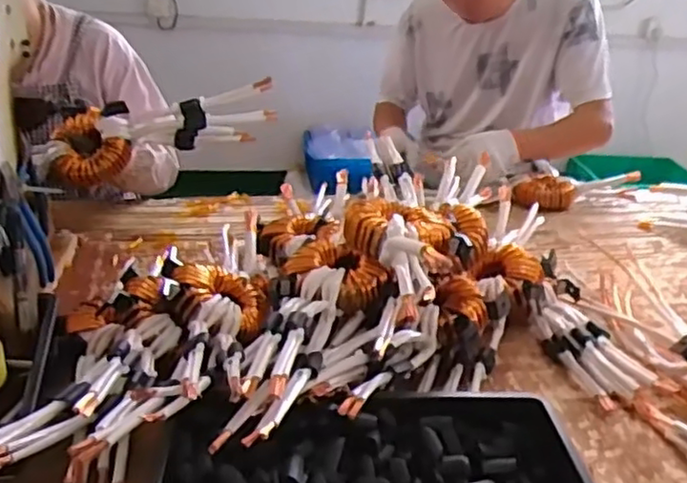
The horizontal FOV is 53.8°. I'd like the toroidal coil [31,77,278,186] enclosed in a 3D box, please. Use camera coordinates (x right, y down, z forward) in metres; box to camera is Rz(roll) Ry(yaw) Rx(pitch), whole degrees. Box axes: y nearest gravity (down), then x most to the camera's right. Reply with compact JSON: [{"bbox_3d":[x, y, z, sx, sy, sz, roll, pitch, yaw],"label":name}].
[{"bbox_3d":[-0.276,-0.162,1.013,0.348,0.085,0.084,-16,28,-8],"label":"toroidal coil"}]

